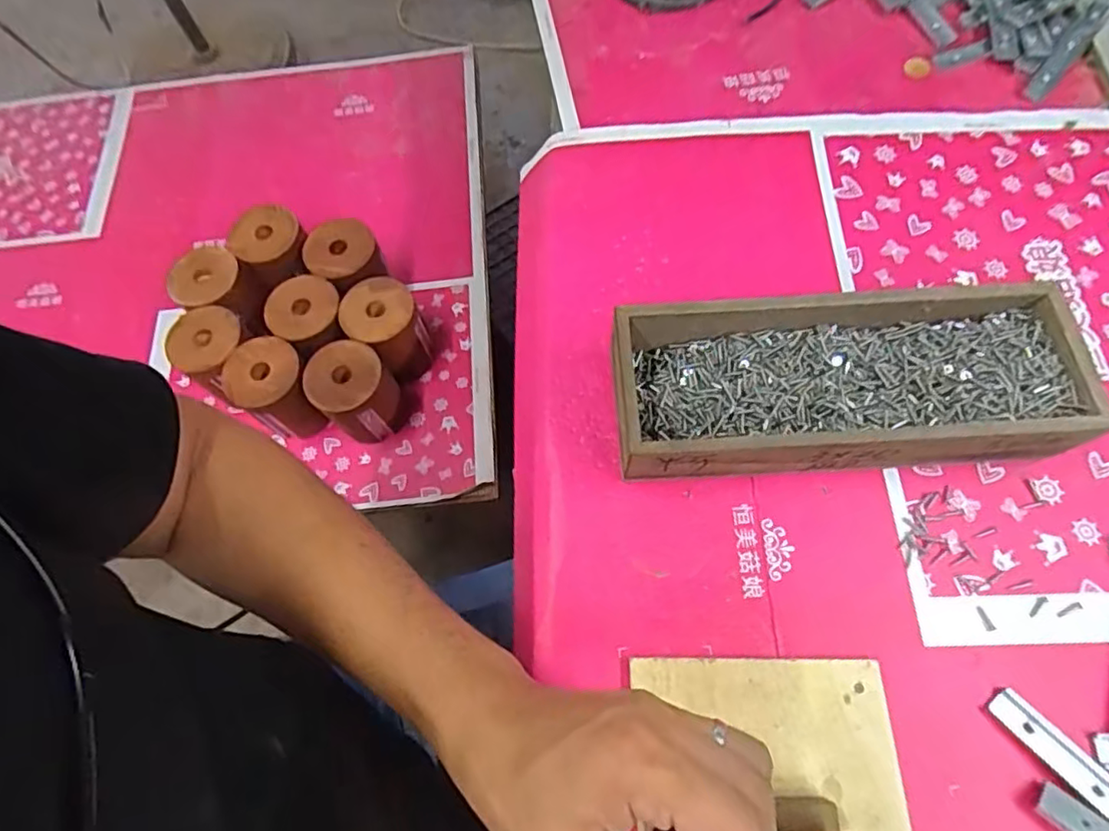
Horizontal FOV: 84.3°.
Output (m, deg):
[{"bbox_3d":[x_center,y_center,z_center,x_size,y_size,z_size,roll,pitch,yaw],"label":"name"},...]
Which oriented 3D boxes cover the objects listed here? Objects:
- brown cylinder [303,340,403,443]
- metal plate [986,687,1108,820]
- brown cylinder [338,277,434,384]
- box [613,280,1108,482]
[{"bbox_3d":[-0.212,-0.022,0.668,0.079,0.104,0.075,-1,68,3],"label":"brown cylinder"},{"bbox_3d":[0.282,0.189,0.338,0.020,0.004,0.080,-37,63,-12],"label":"metal plate"},{"bbox_3d":[-0.180,-0.086,0.692,0.079,0.115,0.093,-34,70,-10],"label":"brown cylinder"},{"bbox_3d":[0.178,-0.020,0.397,0.275,0.066,0.104,-3,68,2],"label":"box"}]

